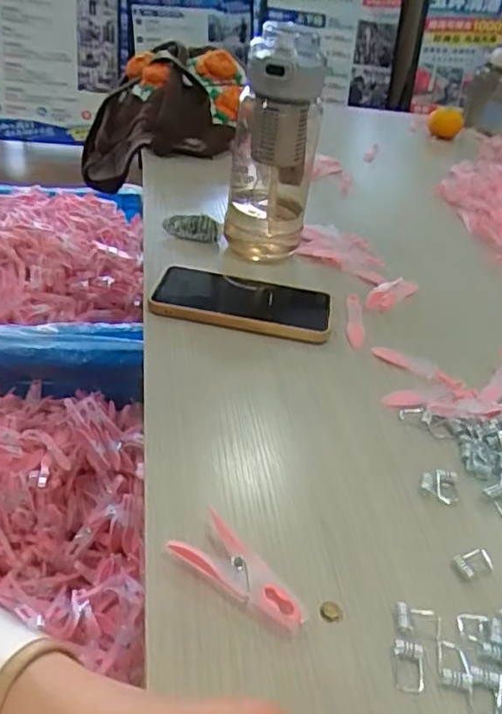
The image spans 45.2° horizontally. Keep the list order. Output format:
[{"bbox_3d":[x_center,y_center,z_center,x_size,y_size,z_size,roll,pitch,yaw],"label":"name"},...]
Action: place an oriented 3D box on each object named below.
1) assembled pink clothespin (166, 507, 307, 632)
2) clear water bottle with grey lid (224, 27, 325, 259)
[{"bbox_3d":[-0.005,0.115,0.315,0.075,0.016,0.029,32,42,29],"label":"assembled pink clothespin"},{"bbox_3d":[0.024,-0.203,0.588,0.080,0.195,0.076,9,36,1],"label":"clear water bottle with grey lid"}]

